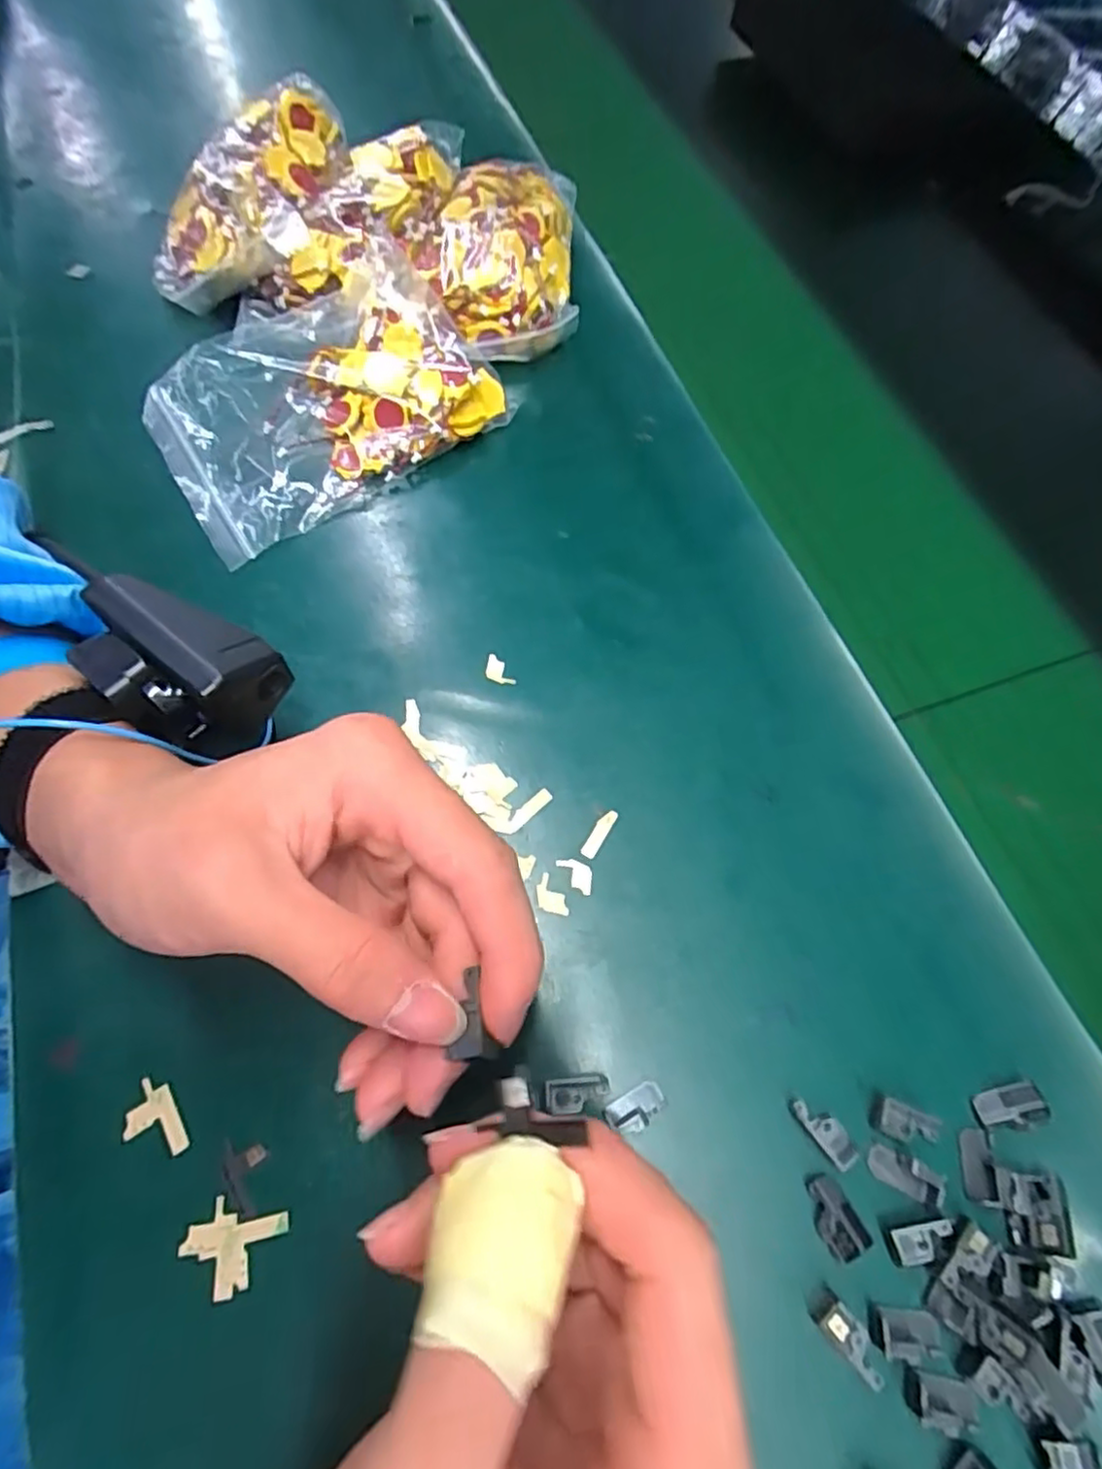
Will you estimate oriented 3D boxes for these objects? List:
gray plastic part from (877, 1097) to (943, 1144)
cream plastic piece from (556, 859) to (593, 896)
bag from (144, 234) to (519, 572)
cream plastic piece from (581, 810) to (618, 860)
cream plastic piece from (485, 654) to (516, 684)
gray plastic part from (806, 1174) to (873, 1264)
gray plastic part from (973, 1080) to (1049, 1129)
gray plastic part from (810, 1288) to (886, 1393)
[{"bbox_3d":[0.123,0.134,0.228,0.022,0.006,0.011,21,69,9],"label":"gray plastic part"},{"bbox_3d":[0.009,0.055,0.261,0.016,0.004,0.011,23,69,9],"label":"cream plastic piece"},{"bbox_3d":[-0.117,-0.172,0.341,0.166,0.035,0.116,-32,71,-13],"label":"bag"},{"bbox_3d":[0.020,0.040,0.269,0.006,0.004,0.022,29,70,12],"label":"cream plastic piece"},{"bbox_3d":[-0.024,-0.028,0.297,0.009,0.004,0.017,-42,73,-16],"label":"cream plastic piece"},{"bbox_3d":[0.092,0.157,0.215,0.013,0.006,0.023,-24,69,-10],"label":"gray plastic part"},{"bbox_3d":[0.159,0.129,0.228,0.021,0.008,0.013,-12,68,-5],"label":"gray plastic part"},{"bbox_3d":[0.092,0.184,0.202,0.022,0.008,0.011,43,73,16],"label":"gray plastic part"}]

